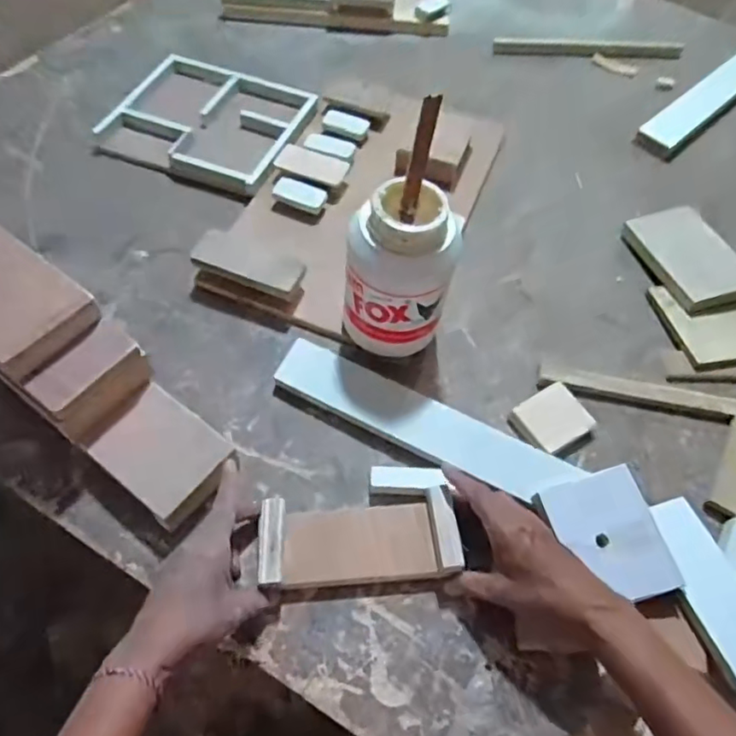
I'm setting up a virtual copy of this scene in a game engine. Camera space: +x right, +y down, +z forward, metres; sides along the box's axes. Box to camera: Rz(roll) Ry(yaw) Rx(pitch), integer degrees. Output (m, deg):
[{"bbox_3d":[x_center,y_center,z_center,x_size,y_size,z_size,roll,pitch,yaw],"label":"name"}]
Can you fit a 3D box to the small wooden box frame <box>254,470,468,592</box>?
[{"bbox_3d":[-0.009,0.132,0.478,0.156,0.036,0.092,-4,58,-7],"label":"small wooden box frame"}]

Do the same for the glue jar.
[{"bbox_3d":[0.025,-0.076,0.526,0.091,0.176,0.080,23,59,10],"label":"glue jar"}]

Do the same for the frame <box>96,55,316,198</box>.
[{"bbox_3d":[-0.199,-0.317,0.730,0.225,0.020,0.198,21,59,9],"label":"frame"}]

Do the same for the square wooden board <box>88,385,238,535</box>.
[{"bbox_3d":[-0.168,0.076,0.482,0.098,0.035,0.079,35,62,16],"label":"square wooden board"}]

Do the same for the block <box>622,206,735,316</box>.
[{"bbox_3d":[0.367,-0.127,0.646,0.100,0.018,0.141,-13,60,-12],"label":"block"}]

